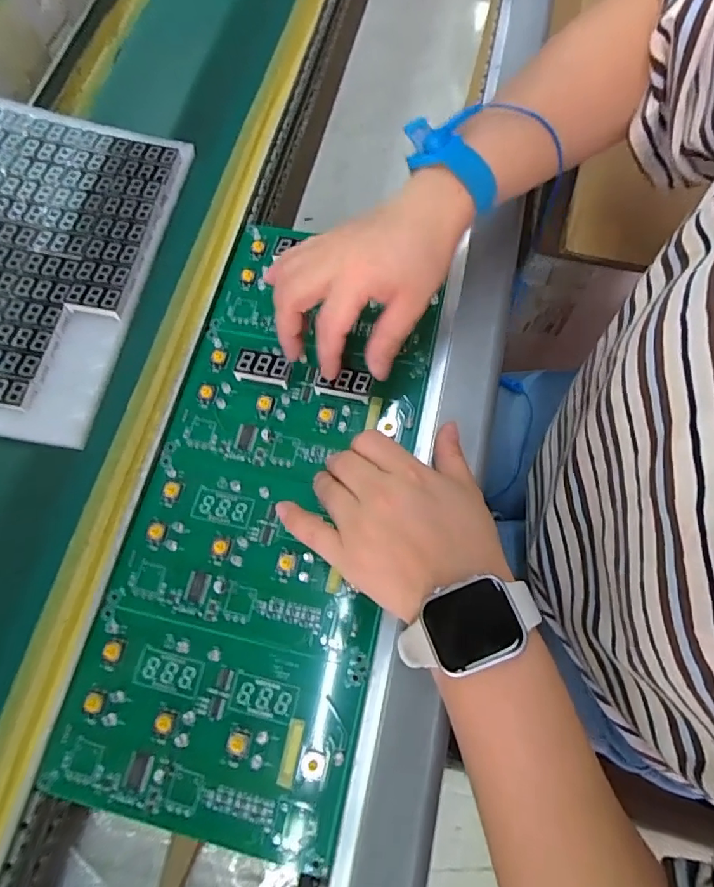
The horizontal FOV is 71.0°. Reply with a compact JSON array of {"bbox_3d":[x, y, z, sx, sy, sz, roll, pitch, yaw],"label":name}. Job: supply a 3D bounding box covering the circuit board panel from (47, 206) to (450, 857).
[{"bbox_3d":[-0.056,0.032,0.328,0.168,0.013,0.378,12,71,7],"label":"circuit board panel"}]

